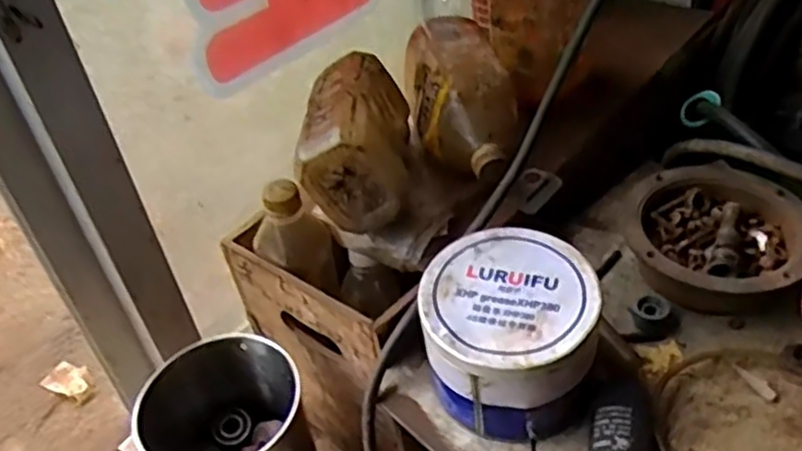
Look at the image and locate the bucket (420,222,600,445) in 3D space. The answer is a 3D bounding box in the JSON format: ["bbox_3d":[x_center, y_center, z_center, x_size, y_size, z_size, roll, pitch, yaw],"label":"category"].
[{"bbox_3d":[0.079,0.080,0.527,0.117,0.099,0.118,-4,41,3],"label":"bucket"}]

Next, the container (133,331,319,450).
[{"bbox_3d":[-0.137,0.216,0.638,0.125,0.207,0.126,-21,43,-15],"label":"container"}]

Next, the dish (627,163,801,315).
[{"bbox_3d":[0.265,0.015,0.604,0.134,0.052,0.138,-4,41,3],"label":"dish"}]

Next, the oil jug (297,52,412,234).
[{"bbox_3d":[-0.031,-0.068,0.622,0.073,0.115,0.155,-25,31,23],"label":"oil jug"}]

